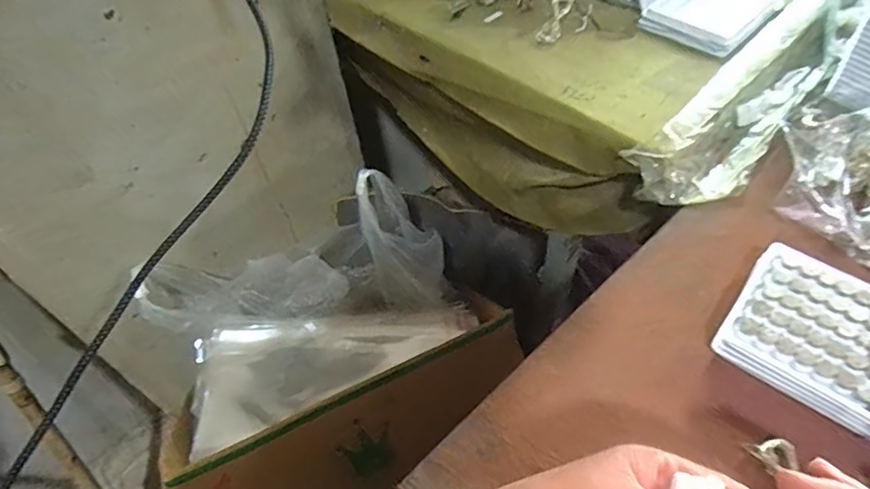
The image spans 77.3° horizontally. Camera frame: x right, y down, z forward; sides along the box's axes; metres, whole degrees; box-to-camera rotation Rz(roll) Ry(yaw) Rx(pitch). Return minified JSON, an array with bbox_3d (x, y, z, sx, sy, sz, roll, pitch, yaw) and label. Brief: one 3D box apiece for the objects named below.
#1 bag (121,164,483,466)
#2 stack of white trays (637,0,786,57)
[{"bbox_3d":[-0.162,0.054,0.671,0.365,0.229,0.198,-24,53,-13],"label":"bag"},{"bbox_3d":[0.287,-0.243,0.555,0.138,0.019,0.093,-38,58,-23],"label":"stack of white trays"}]

